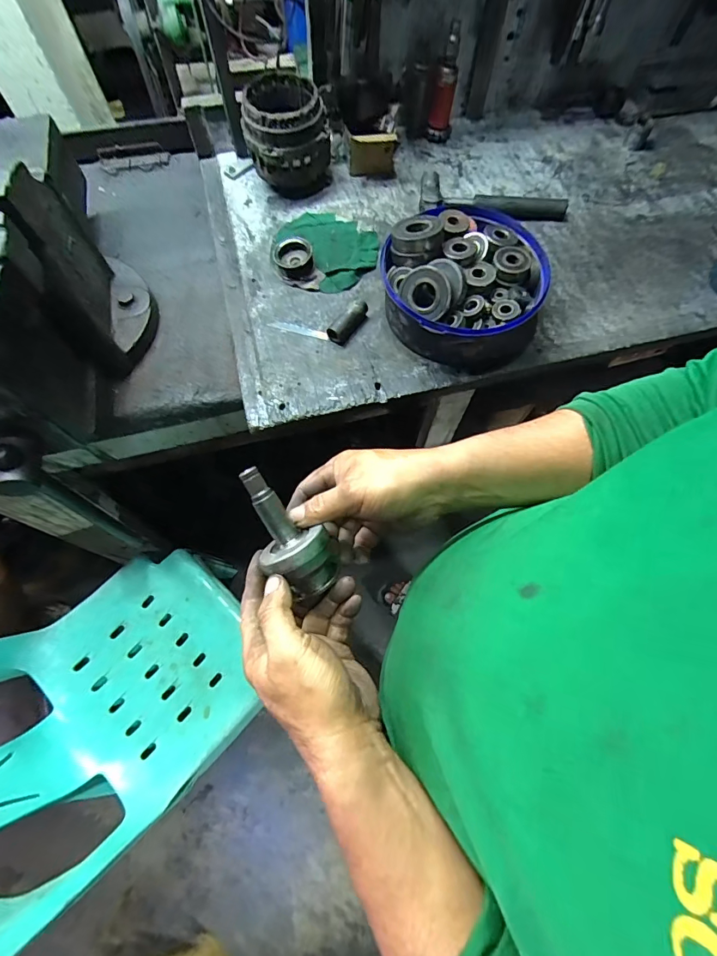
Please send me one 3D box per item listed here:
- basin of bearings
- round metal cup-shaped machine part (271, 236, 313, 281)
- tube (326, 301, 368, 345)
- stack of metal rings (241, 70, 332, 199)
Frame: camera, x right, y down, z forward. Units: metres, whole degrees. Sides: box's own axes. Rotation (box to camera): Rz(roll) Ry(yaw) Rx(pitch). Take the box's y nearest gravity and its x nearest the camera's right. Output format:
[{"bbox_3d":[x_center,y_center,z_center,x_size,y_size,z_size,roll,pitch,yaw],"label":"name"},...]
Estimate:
[{"bbox_3d":[0.149,-0.272,0.586,0.216,0.104,0.211,1,68,-2],"label":"basin of bearings"},{"bbox_3d":[-0.102,-0.338,0.643,0.063,0.038,0.055,-8,68,-5],"label":"round metal cup-shaped machine part"},{"bbox_3d":[-0.015,-0.231,0.611,0.027,0.029,0.068,34,71,11],"label":"tube"},{"bbox_3d":[-0.117,-0.566,0.686,0.134,0.122,0.148,-8,68,-5],"label":"stack of metal rings"}]

